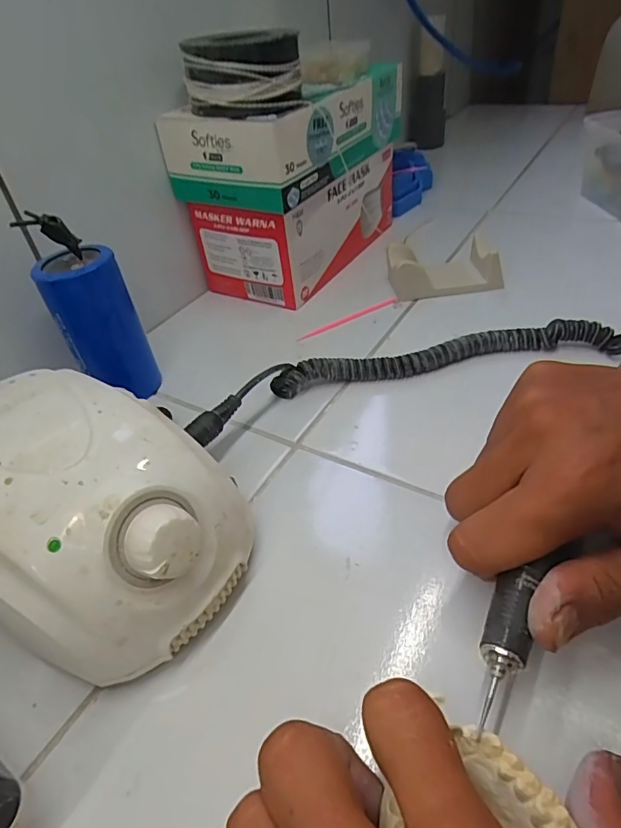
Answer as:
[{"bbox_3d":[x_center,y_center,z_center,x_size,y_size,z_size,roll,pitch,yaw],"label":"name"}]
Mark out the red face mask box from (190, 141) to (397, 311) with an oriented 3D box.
[{"bbox_3d":[-0.003,-0.194,0.479,0.106,0.084,0.205,20,48,27],"label":"red face mask box"}]

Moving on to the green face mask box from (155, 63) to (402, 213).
[{"bbox_3d":[-0.013,-0.246,0.426,0.113,0.062,0.206,20,48,27],"label":"green face mask box"}]

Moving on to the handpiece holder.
[{"bbox_3d":[0.116,-0.127,0.433,0.094,0.040,0.051,-5,42,3],"label":"handpiece holder"}]

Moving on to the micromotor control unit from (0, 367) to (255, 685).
[{"bbox_3d":[-0.103,0.045,0.228,0.139,0.081,0.102,16,47,24],"label":"micromotor control unit"}]

